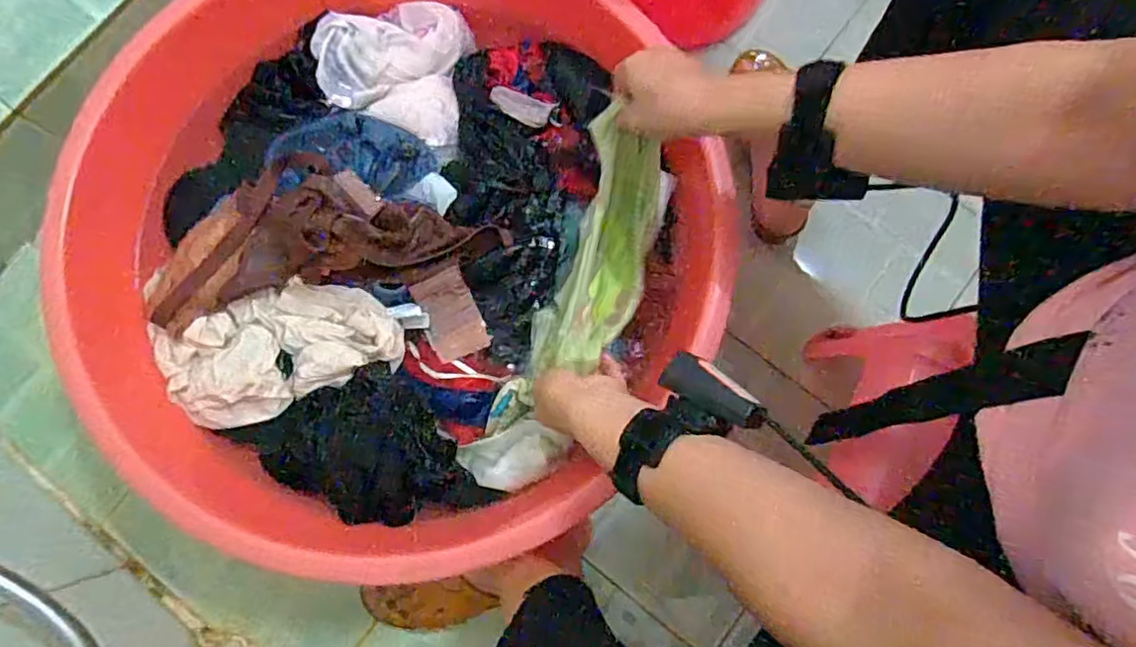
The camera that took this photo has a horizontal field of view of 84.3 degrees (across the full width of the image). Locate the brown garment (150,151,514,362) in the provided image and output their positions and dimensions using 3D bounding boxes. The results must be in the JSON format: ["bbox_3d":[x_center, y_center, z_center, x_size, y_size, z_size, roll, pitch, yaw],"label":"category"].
[{"bbox_3d":[-0.217,-0.070,0.565,0.299,0.039,0.163,6,77,0],"label":"brown garment"}]

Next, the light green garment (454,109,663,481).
[{"bbox_3d":[0.007,-0.009,0.559,0.087,0.065,0.335,24,89,4],"label":"light green garment"}]

